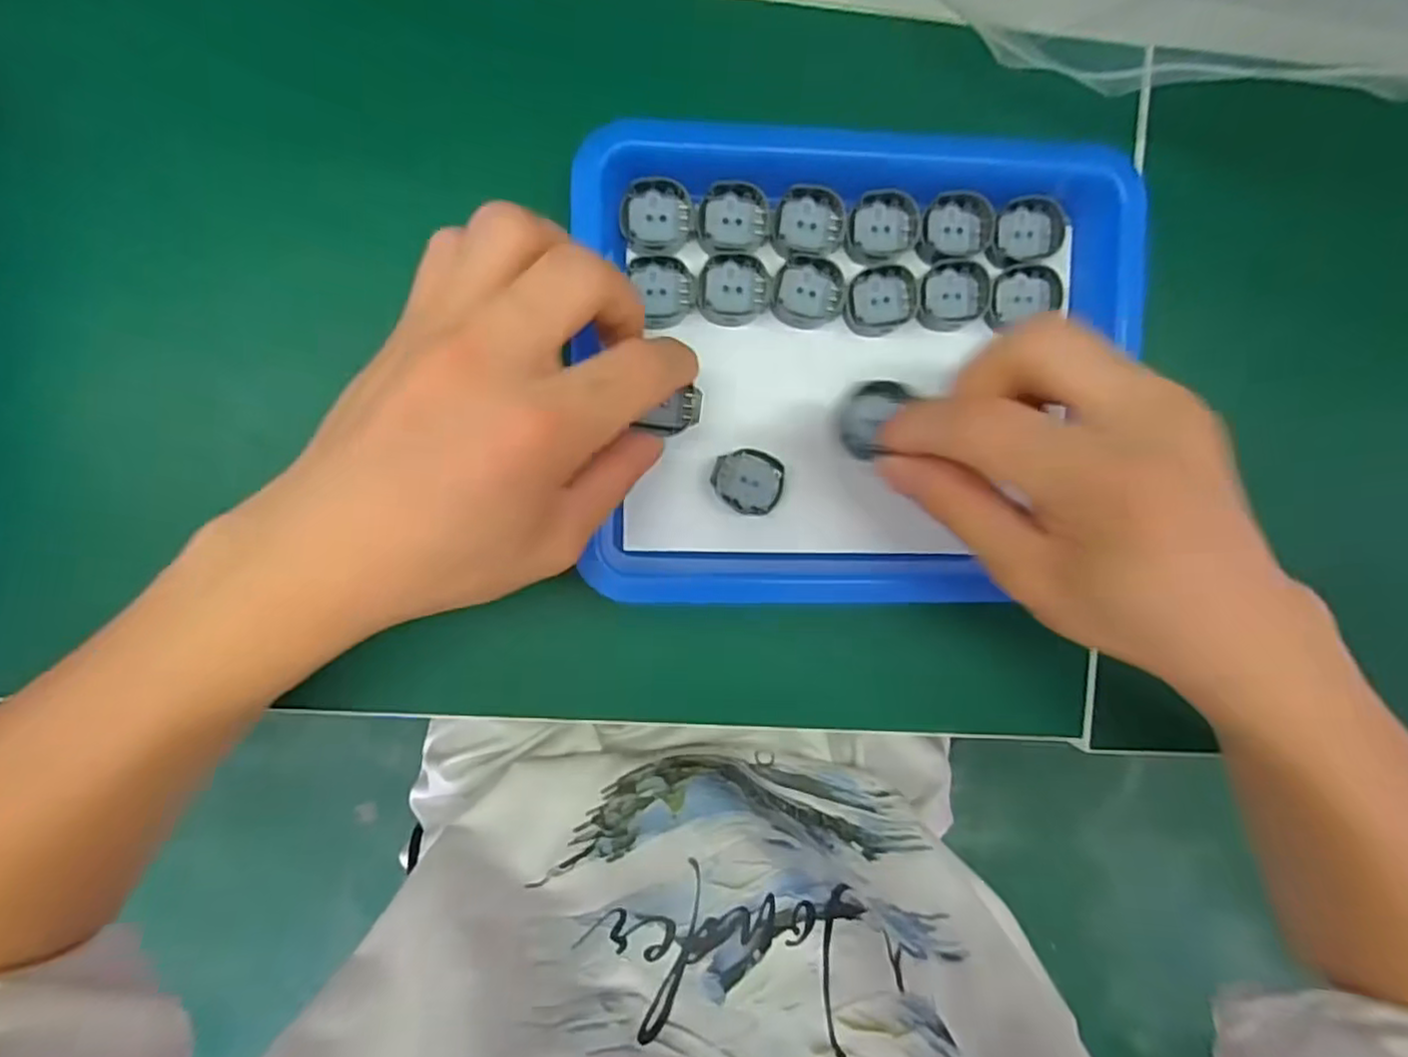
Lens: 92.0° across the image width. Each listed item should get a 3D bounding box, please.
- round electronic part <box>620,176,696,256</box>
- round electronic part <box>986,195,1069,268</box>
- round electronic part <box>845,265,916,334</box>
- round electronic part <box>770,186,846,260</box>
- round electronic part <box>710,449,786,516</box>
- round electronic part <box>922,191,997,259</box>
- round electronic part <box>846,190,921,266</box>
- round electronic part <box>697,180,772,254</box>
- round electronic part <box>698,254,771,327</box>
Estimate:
[{"bbox_3d":[-0.018,-0.120,0.261,0.027,0.008,0.026,0,92,-7],"label":"round electronic part"},{"bbox_3d":[0.129,-0.119,0.272,0.031,0.007,0.024,-17,94,-6],"label":"round electronic part"},{"bbox_3d":[0.070,-0.090,0.269,0.028,0.005,0.027,0,92,-7],"label":"round electronic part"},{"bbox_3d":[0.041,-0.120,0.265,0.027,0.006,0.024,2,92,-7],"label":"round electronic part"},{"bbox_3d":[0.018,-0.019,0.270,0.027,0.005,0.024,8,92,-7],"label":"round electronic part"},{"bbox_3d":[0.101,-0.120,0.269,0.028,0.007,0.023,-11,94,-6],"label":"round electronic part"},{"bbox_3d":[0.070,-0.119,0.268,0.028,0.007,0.025,-6,93,-6],"label":"round electronic part"},{"bbox_3d":[0.012,-0.120,0.263,0.027,0.006,0.024,-1,93,-7],"label":"round electronic part"},{"bbox_3d":[0.012,-0.093,0.267,0.027,0.007,0.026,0,92,-7],"label":"round electronic part"}]

